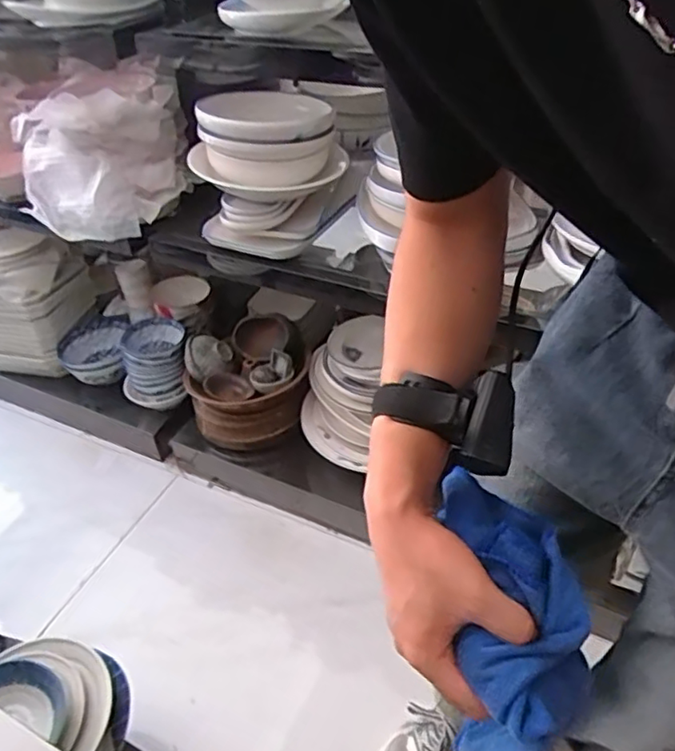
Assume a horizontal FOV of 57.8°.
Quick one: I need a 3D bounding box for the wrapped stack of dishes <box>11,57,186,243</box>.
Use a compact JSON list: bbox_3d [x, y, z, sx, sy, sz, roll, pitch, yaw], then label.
[{"bbox_3d":[-0.453,-0.416,1.182,0.315,0.263,0.235,-18,42,-16],"label":"wrapped stack of dishes"}]

